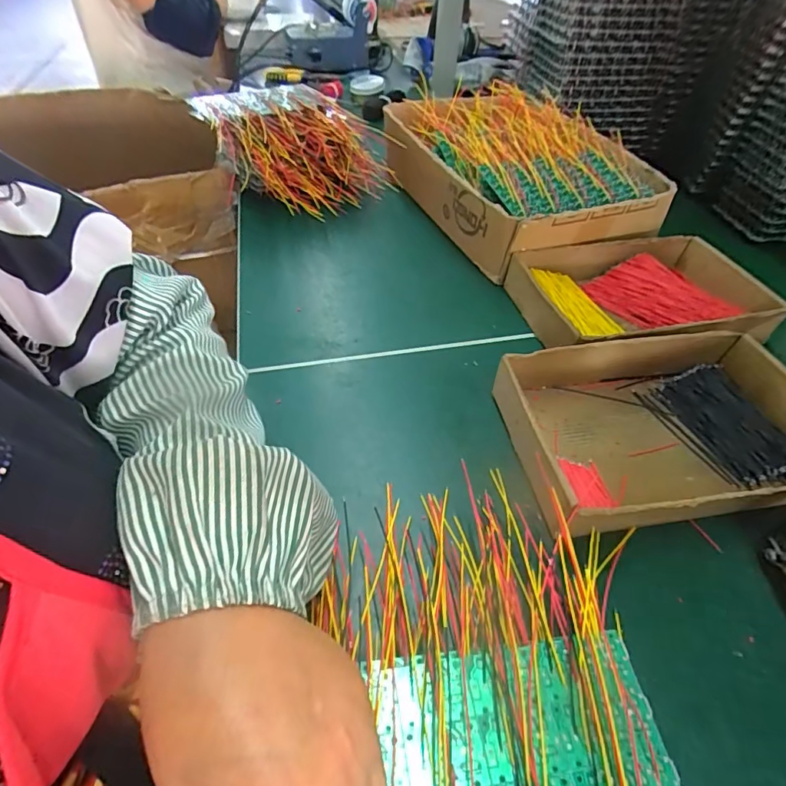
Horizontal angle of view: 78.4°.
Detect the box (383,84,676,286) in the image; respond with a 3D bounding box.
[{"bbox_3d":[0.153,-0.286,0.629,0.235,0.100,0.355,-16,49,-17],"label":"box"}]

